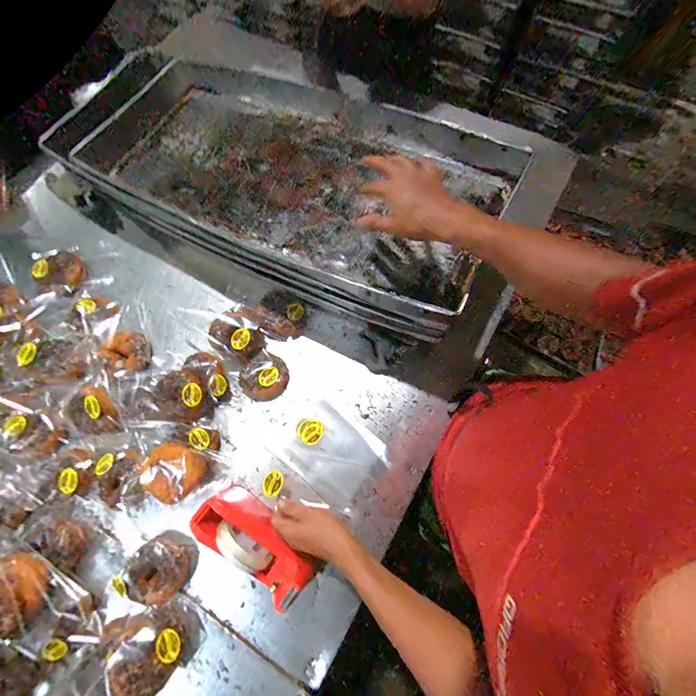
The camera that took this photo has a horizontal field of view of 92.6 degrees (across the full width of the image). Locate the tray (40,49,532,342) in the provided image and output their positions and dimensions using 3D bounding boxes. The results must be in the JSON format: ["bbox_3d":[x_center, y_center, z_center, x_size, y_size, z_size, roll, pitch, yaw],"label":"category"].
[{"bbox_3d":[-0.119,-0.361,0.660,0.789,0.079,0.408,28,74,15],"label":"tray"}]

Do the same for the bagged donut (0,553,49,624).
[{"bbox_3d":[-0.501,0.363,0.511,0.090,0.035,0.063,29,76,12],"label":"bagged donut"}]

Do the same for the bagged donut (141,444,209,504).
[{"bbox_3d":[-0.295,0.211,0.564,0.090,0.035,0.090,1,85,-8],"label":"bagged donut"}]

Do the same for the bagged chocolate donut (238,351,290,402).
[{"bbox_3d":[-0.161,0.058,0.643,0.080,0.029,0.090,41,80,10],"label":"bagged chocolate donut"}]

